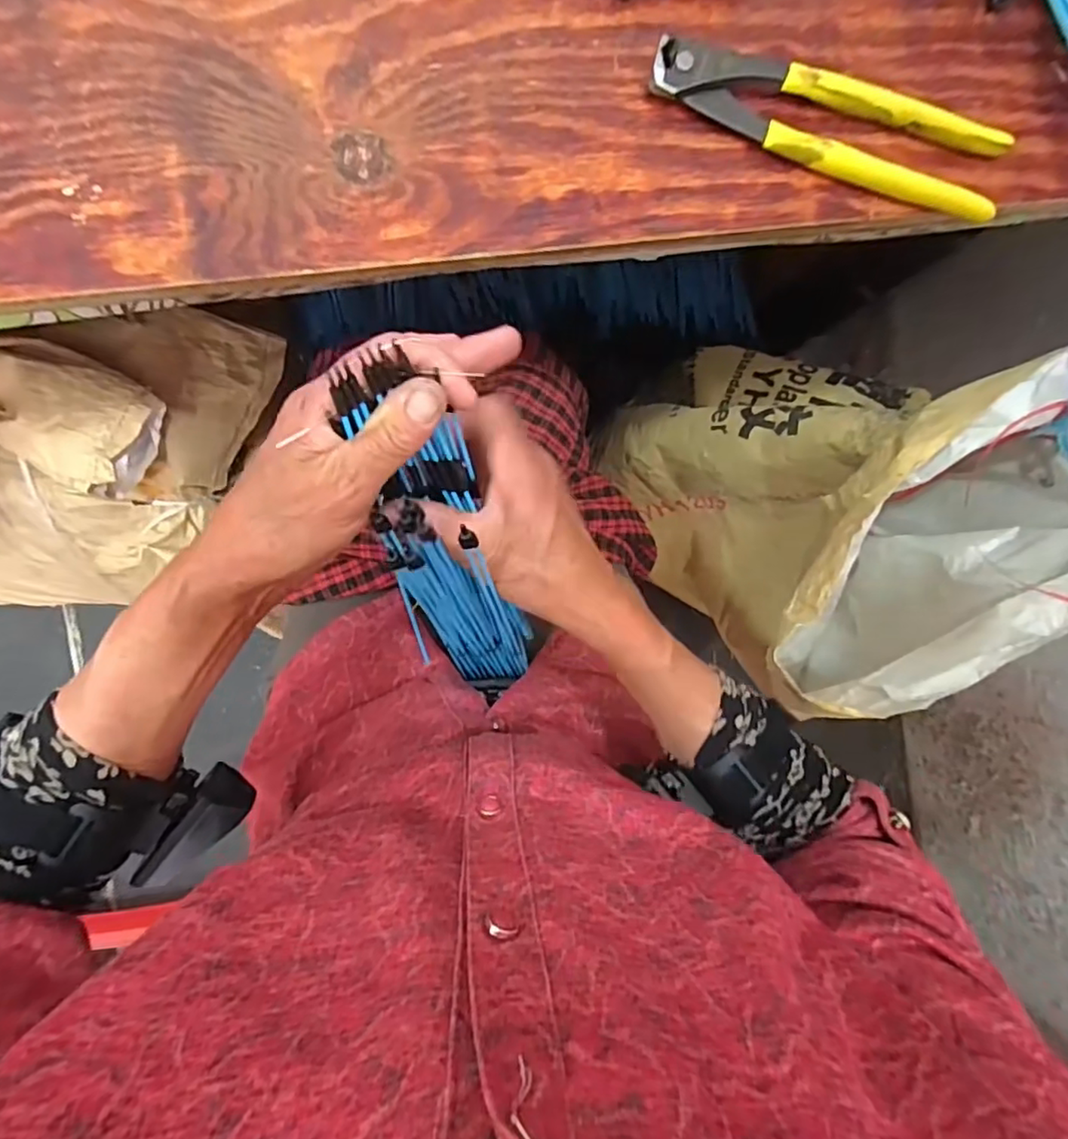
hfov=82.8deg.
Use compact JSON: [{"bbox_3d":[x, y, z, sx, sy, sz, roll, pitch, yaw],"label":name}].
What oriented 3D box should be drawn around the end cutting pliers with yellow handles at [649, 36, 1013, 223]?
[{"bbox_3d":[0.161,-0.243,0.330,0.197,0.017,0.051,19,89,-3],"label":"end cutting pliers with yellow handles"}]

